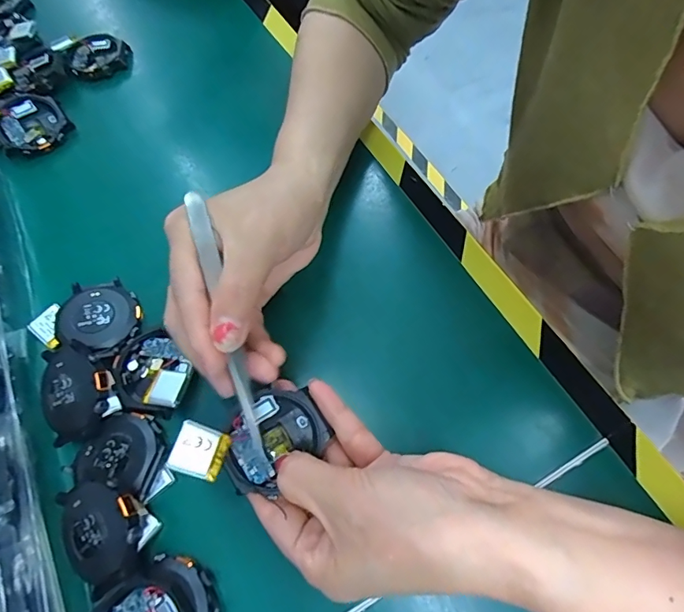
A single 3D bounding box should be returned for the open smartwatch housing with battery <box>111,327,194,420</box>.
[{"bbox_3d":[-0.112,0.041,0.265,0.040,0.018,0.055,-40,69,-13],"label":"open smartwatch housing with battery"}]

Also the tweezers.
[{"bbox_3d":[-0.055,0.008,0.217,0.008,0.012,0.129,-15,91,-4],"label":"tweezers"}]

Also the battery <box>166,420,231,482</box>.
[{"bbox_3d":[-0.065,0.066,0.206,0.023,0.004,0.022,22,69,-9],"label":"battery"}]

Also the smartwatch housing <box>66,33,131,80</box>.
[{"bbox_3d":[-0.214,-0.219,0.397,0.051,0.015,0.043,-37,68,-12],"label":"smartwatch housing"}]

